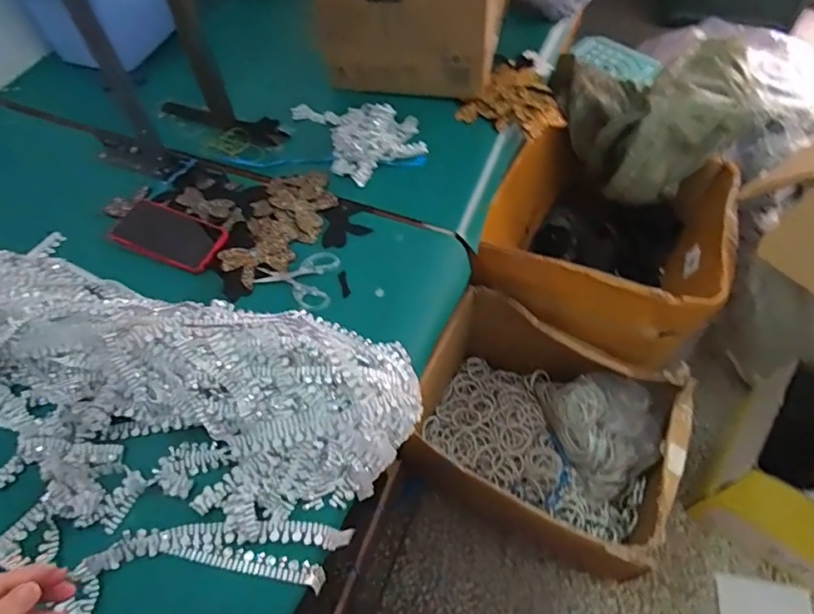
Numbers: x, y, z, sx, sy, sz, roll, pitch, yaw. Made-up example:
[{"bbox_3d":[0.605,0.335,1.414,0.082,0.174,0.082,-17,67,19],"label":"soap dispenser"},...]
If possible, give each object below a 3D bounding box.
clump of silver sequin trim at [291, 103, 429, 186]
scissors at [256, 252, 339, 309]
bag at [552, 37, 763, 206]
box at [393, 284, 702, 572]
[{"bbox_3d":[-0.077,-0.310,0.931,0.167,0.018,0.219,-27,64,-13],"label":"clump of silver sequin trim"},{"bbox_3d":[-0.147,-0.047,0.765,0.112,0.010,0.094,23,64,13],"label":"scissors"},{"bbox_3d":[0.652,-0.510,1.392,0.434,0.207,0.392,-21,63,-9],"label":"bag"},{"bbox_3d":[0.286,0.272,1.190,0.511,0.323,0.412,24,65,14],"label":"box"}]

